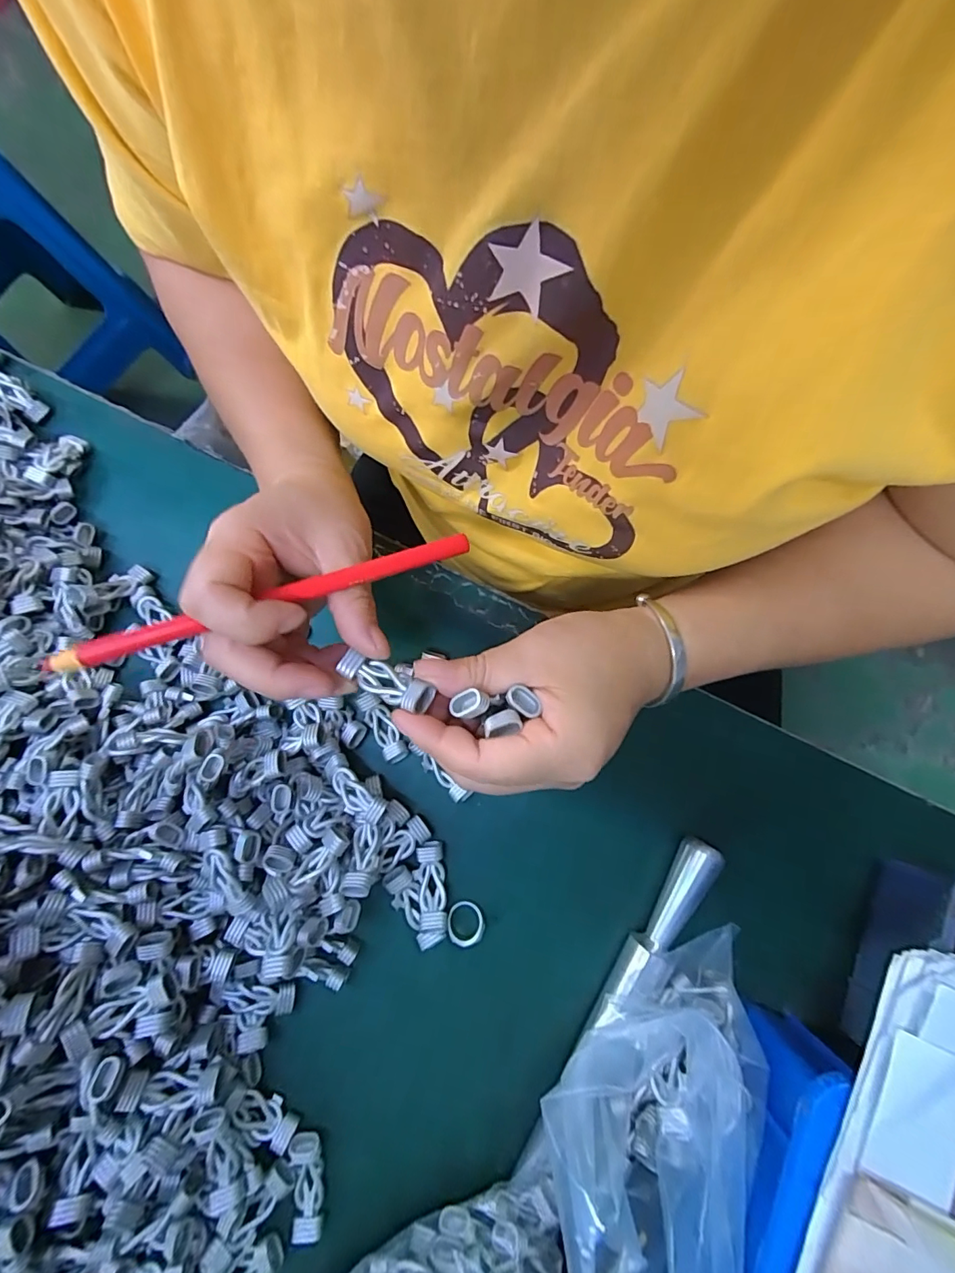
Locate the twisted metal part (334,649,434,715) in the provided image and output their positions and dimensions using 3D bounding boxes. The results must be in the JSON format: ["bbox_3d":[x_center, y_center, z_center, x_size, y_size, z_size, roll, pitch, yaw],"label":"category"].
[{"bbox_3d":[-0.039,0.020,0.210,0.042,0.010,0.014,24,77,16],"label":"twisted metal part"}]

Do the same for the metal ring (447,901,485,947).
[{"bbox_3d":[-0.007,0.157,0.265,0.020,0.005,0.021,0,79,2],"label":"metal ring"}]

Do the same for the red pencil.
[{"bbox_3d":[-0.082,-0.017,0.201,0.166,0.009,0.008,-20,75,-17],"label":"red pencil"}]

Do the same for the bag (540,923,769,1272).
[{"bbox_3d":[0.080,0.203,0.214,0.070,0.076,0.142,31,81,8],"label":"bag"}]

